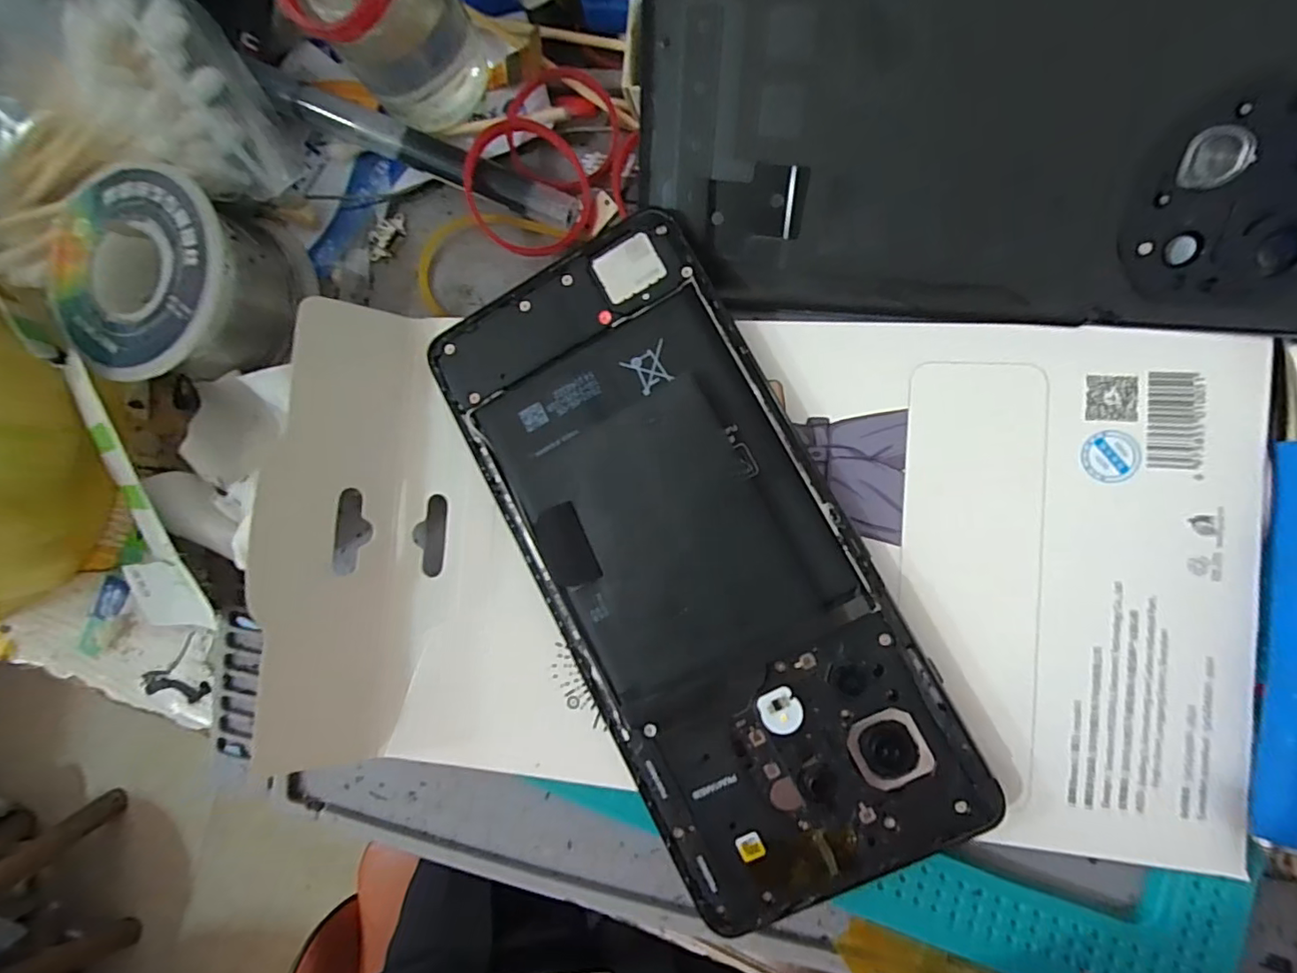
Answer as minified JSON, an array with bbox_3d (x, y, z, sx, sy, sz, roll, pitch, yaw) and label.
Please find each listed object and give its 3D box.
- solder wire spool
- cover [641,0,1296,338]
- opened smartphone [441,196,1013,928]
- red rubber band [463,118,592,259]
[{"bbox_3d":[-0.127,-0.055,0.150,0.052,0.031,0.051,0,88,9],"label":"solder wire spool"},{"bbox_3d":[0.075,-0.075,0.117,0.154,0.004,0.075,8,117,15],"label":"cover"},{"bbox_3d":[0.009,0.018,0.133,0.073,0.012,0.161,-29,84,7],"label":"opened smartphone"},{"bbox_3d":[-0.032,-0.079,0.145,0.032,0.011,0.031,0,88,9],"label":"red rubber band"}]

